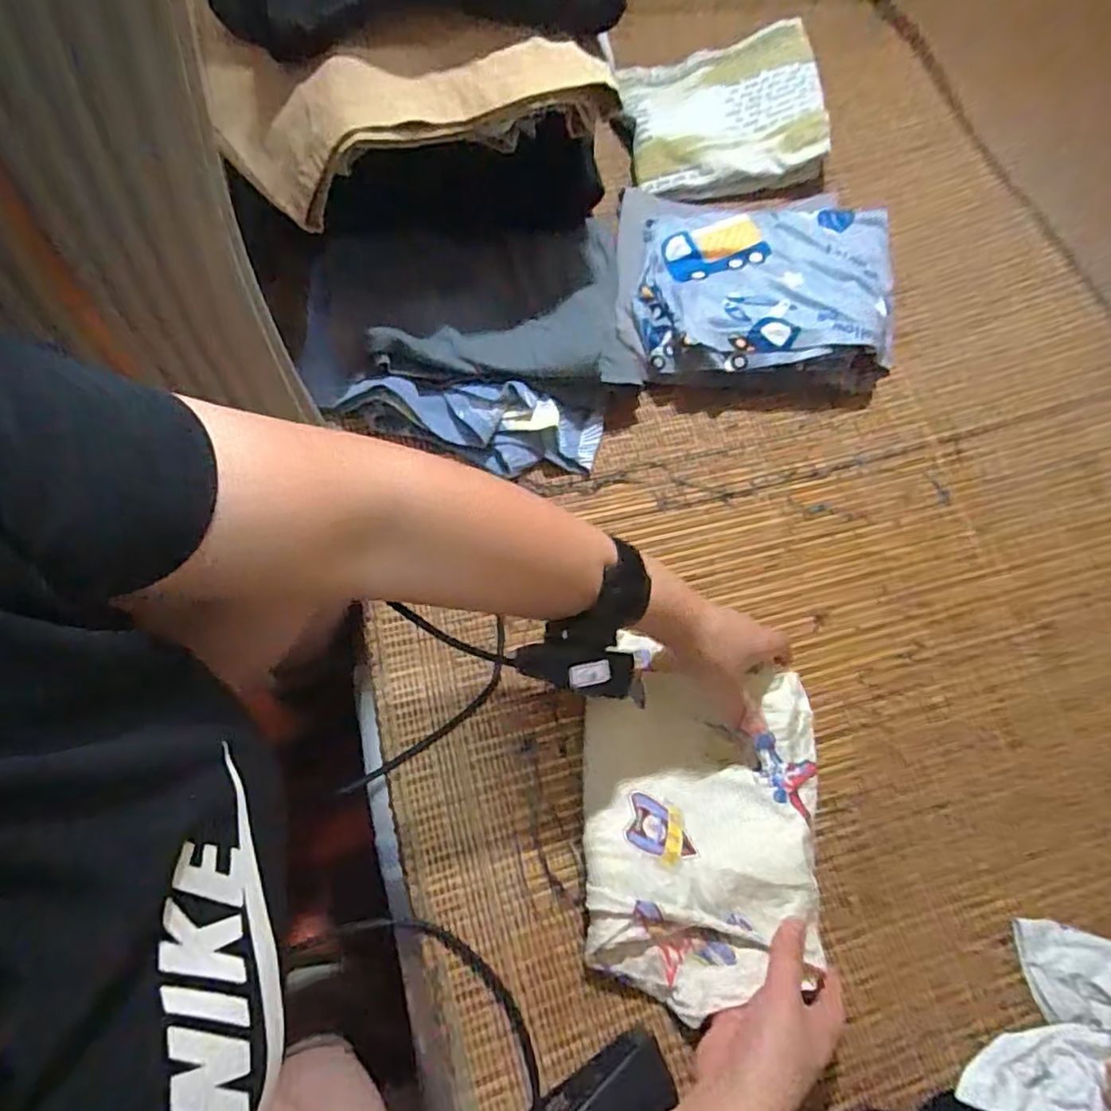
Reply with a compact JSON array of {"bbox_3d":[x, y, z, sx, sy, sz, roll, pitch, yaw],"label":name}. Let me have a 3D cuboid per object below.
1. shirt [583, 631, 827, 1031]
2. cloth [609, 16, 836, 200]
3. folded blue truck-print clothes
[{"bbox_3d":[0.103,0.183,0.443,0.167,0.040,0.227,9,73,2],"label":"shirt"},{"bbox_3d":[0.171,-0.453,0.656,0.193,0.055,0.162,-7,73,-3],"label":"cloth"},{"bbox_3d":[0.181,-0.246,0.592,0.263,0.063,0.185,0,73,-1],"label":"folded blue truck-print clothes"}]

